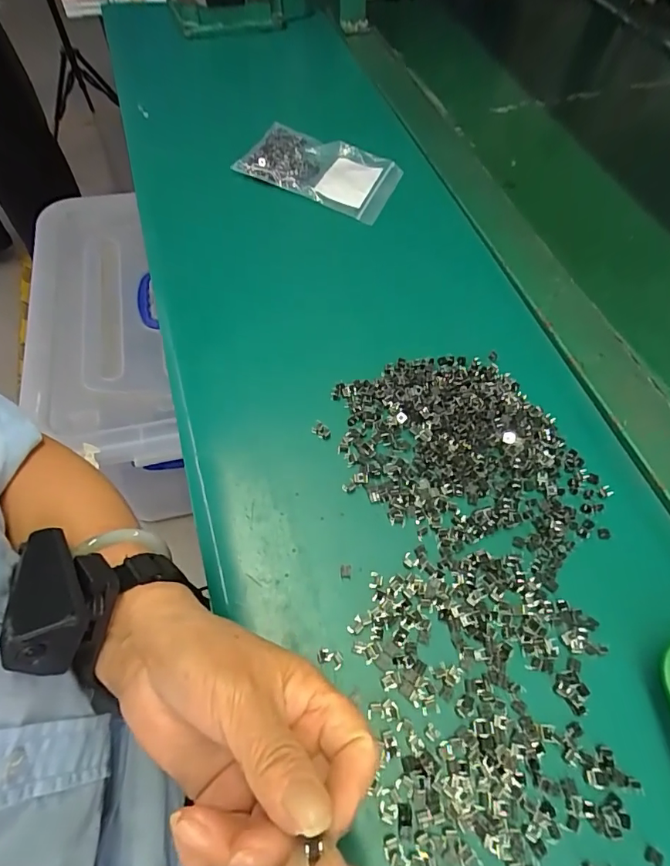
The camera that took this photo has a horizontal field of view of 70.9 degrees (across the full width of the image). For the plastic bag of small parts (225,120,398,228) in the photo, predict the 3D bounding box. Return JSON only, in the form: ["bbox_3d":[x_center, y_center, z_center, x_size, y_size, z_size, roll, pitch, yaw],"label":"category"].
[{"bbox_3d":[-0.016,-0.272,0.483,0.148,0.031,0.089,23,61,10],"label":"plastic bag of small parts"}]

